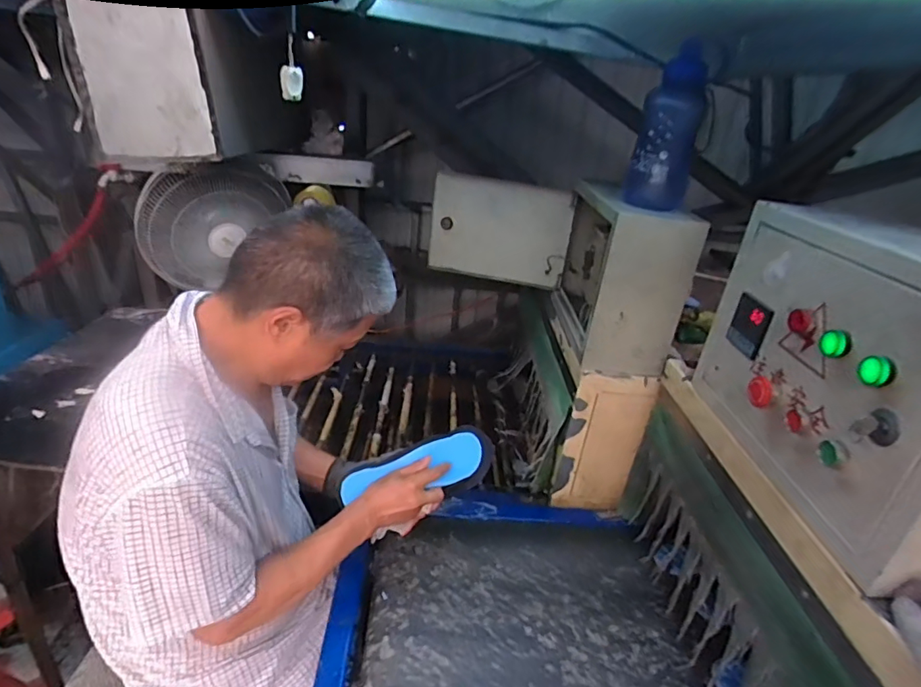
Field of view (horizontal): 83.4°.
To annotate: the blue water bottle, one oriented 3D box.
[{"bbox_3d":[0.404,-0.405,0.996,0.115,0.289,0.088,15,29,17],"label":"blue water bottle"}]

